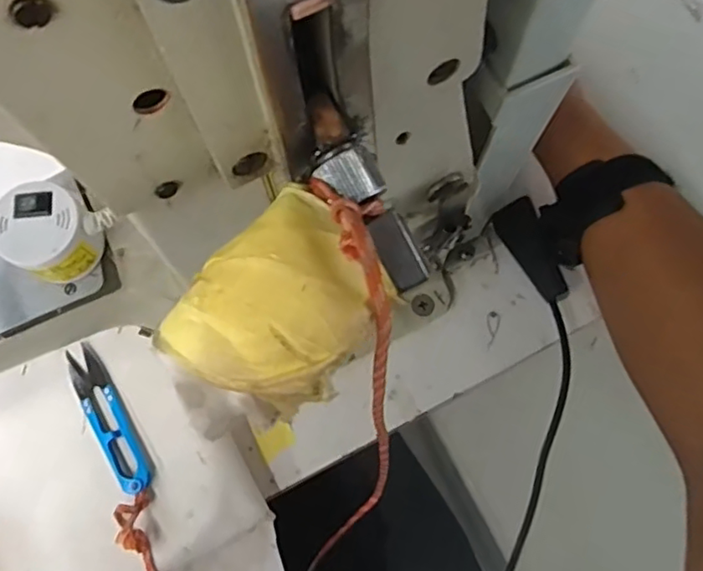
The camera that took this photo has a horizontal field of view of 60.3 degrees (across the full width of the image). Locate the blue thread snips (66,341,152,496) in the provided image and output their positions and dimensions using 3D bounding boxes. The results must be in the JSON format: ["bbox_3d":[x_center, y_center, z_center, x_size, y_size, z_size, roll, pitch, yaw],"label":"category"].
[{"bbox_3d":[-0.155,0.085,0.387,0.023,0.008,0.100,-27,76,-6],"label":"blue thread snips"}]

